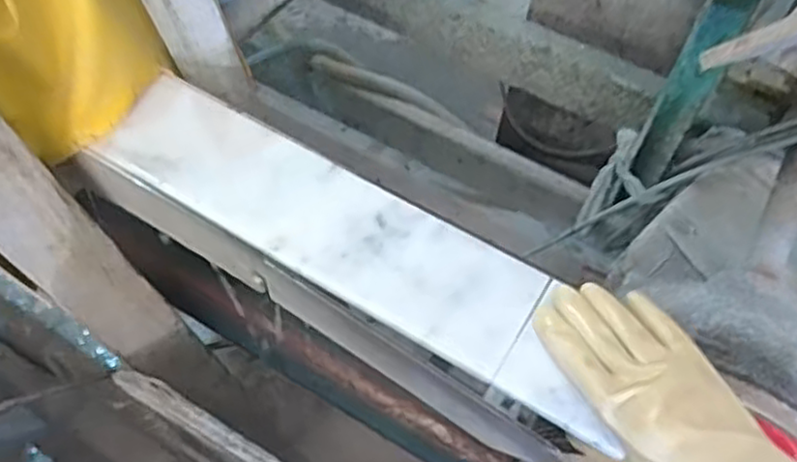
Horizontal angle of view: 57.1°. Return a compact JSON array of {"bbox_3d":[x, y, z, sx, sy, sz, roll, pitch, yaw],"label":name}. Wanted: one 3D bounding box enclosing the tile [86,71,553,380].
[{"bbox_3d":[-0.068,-0.017,0.588,0.374,0.017,0.098,28,57,15],"label":"tile"}]

